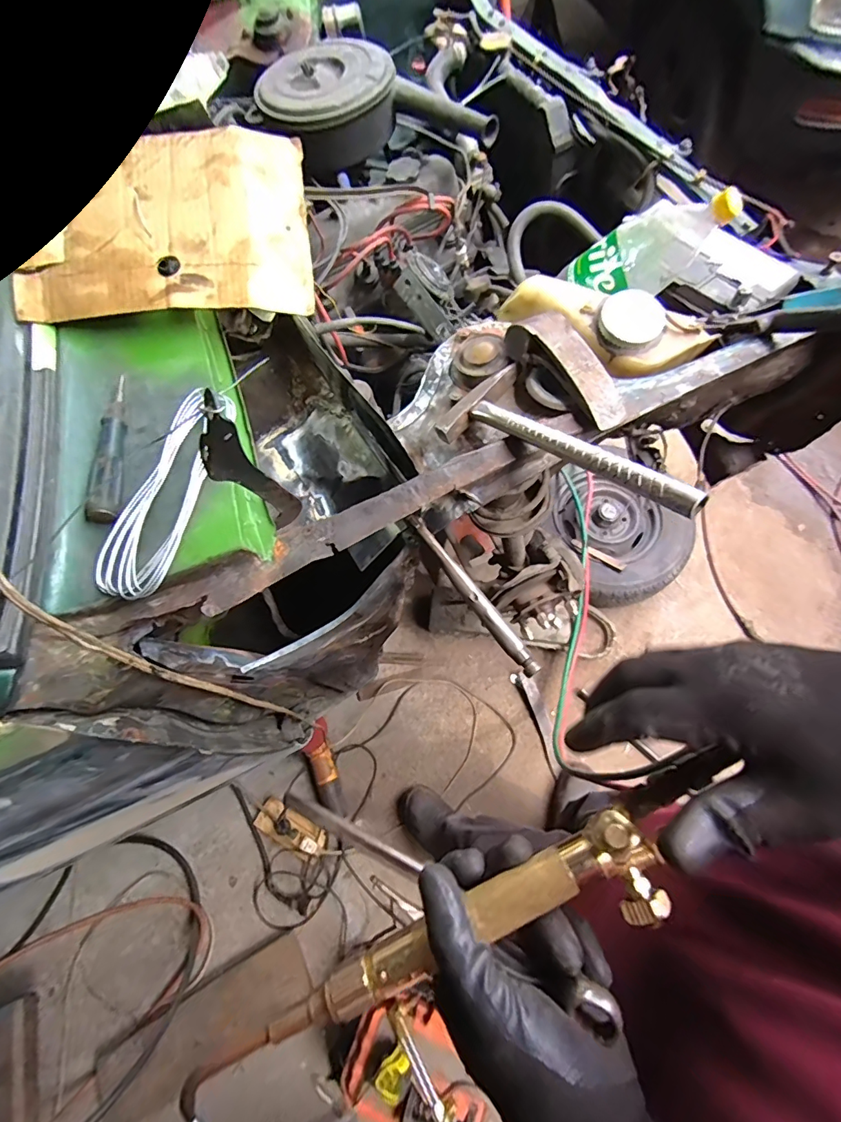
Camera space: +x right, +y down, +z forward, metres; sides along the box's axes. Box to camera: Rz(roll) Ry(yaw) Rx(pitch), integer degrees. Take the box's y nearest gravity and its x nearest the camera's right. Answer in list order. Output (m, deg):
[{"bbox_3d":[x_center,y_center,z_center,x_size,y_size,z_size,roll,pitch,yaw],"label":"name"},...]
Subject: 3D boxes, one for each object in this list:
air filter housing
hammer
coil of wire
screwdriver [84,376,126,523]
[{"bbox_3d":[-0.160,-0.802,0.815,0.210,0.105,0.219,-1,68,2],"label":"air filter housing"},{"bbox_3d":[0.135,-0.113,0.431,0.105,0.030,0.268,-39,49,-12],"label":"hammer"},{"bbox_3d":[-0.226,-0.063,0.405,0.067,0.021,0.192,21,83,11],"label":"coil of wire"},{"bbox_3d":[-0.287,-0.108,0.426,0.025,0.022,0.148,-6,68,0],"label":"screwdriver"}]

